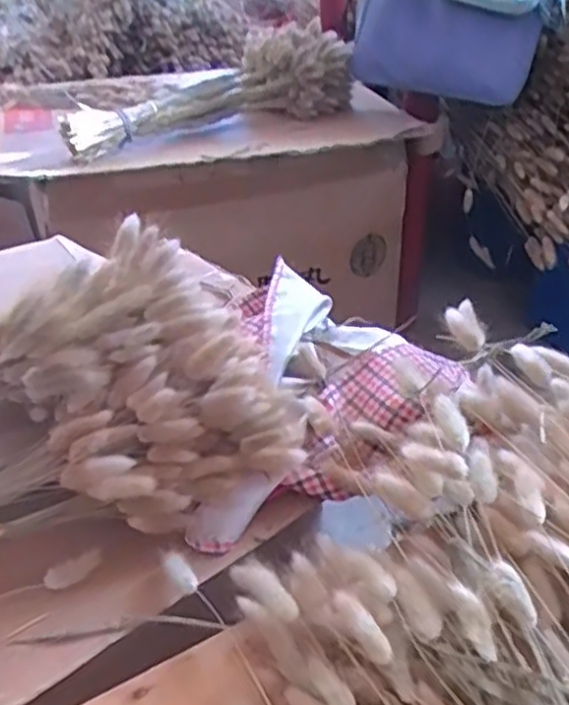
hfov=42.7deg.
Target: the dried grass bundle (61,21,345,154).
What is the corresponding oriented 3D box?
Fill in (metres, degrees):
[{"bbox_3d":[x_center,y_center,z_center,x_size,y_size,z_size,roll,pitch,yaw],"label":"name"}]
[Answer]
[{"bbox_3d":[-0.133,-0.449,1.266,0.568,0.136,0.156,-29,43,-35],"label":"dried grass bundle"}]

